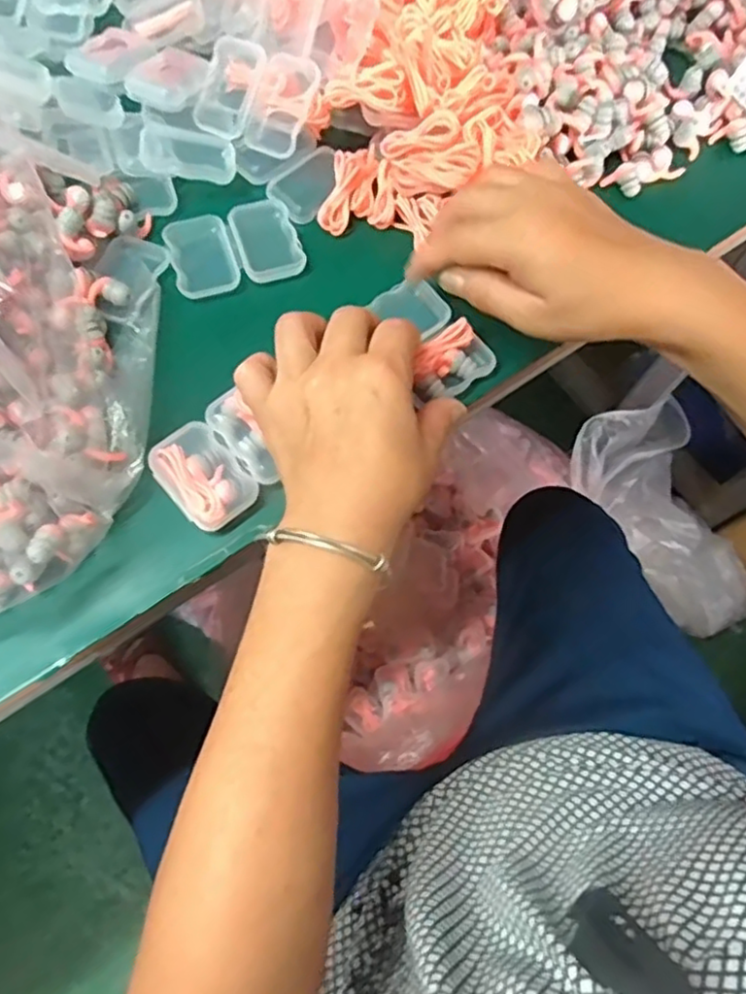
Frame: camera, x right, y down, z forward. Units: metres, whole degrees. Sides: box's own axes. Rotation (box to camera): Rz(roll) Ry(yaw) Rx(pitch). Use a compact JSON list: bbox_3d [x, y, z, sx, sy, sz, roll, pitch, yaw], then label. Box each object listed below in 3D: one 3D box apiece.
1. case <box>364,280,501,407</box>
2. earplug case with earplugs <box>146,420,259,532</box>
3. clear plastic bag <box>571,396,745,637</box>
[{"bbox_3d":[0.030,-0.091,0.371,0.050,0.021,0.075,-33,75,-14],"label":"case"},{"bbox_3d":[-0.087,-0.010,0.336,0.038,0.018,0.055,-38,76,-15],"label":"earplug case with earplugs"},{"bbox_3d":[0.450,0.052,0.988,0.427,0.097,0.158,46,71,-19],"label":"clear plastic bag"}]

